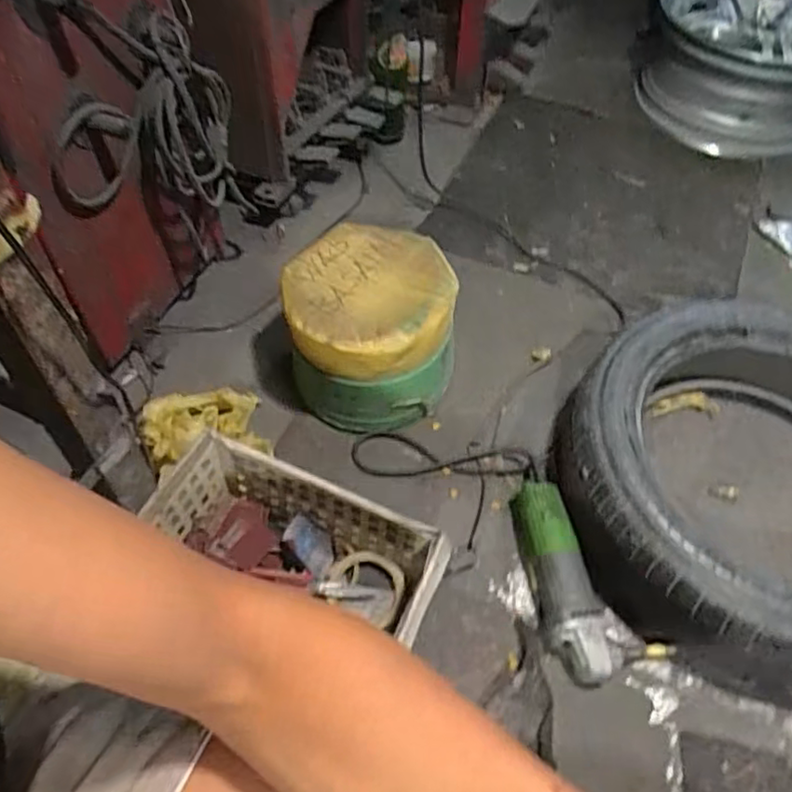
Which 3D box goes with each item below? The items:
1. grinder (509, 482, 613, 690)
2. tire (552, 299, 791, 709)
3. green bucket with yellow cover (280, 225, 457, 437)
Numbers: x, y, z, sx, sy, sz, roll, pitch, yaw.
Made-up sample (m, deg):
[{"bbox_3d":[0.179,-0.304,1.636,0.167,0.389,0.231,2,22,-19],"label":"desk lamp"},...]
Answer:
[{"bbox_3d":[0.210,0.223,0.790,0.079,0.070,0.249,-5,53,-4],"label":"grinder"},{"bbox_3d":[0.470,0.102,0.844,0.492,0.163,0.533,7,55,4],"label":"tire"},{"bbox_3d":[-0.040,-0.109,0.979,0.241,0.207,0.284,-5,53,-4],"label":"green bucket with yellow cover"}]

